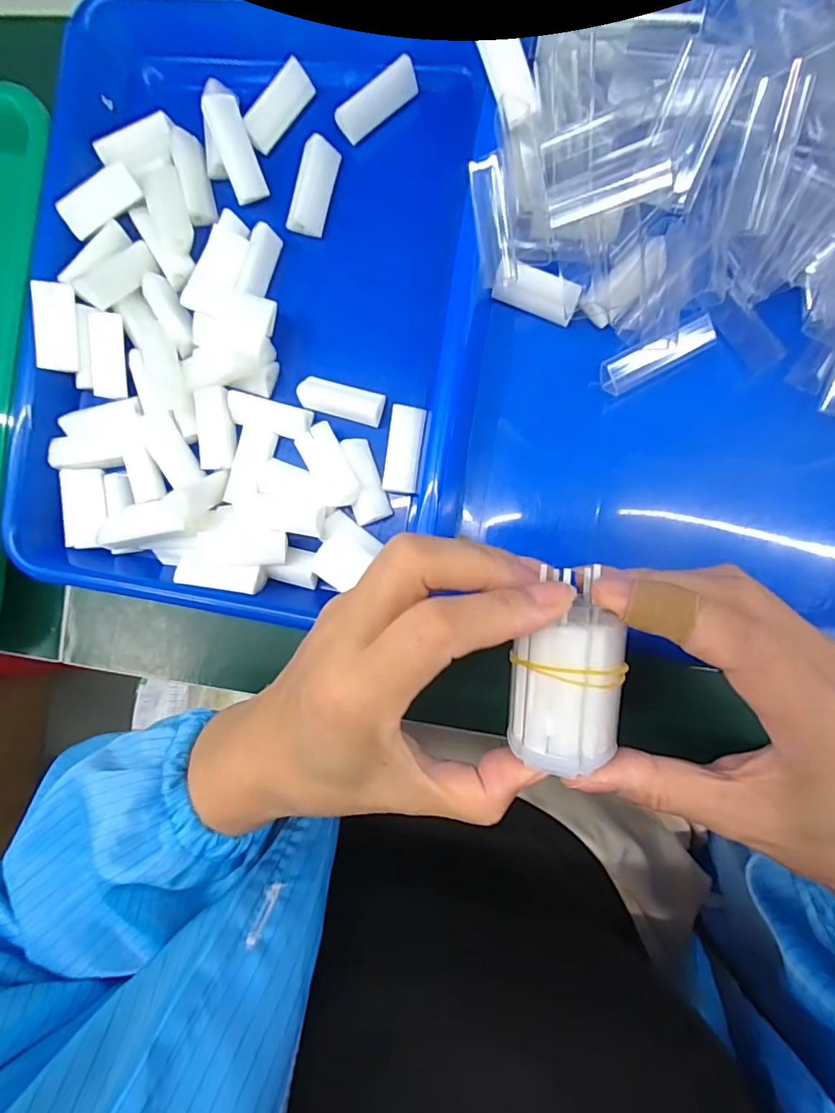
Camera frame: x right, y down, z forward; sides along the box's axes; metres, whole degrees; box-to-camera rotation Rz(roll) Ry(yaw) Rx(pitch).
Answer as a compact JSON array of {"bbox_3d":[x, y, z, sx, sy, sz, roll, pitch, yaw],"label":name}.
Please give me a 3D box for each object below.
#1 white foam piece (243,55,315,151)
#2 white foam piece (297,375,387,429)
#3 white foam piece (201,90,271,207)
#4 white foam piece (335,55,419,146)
[{"bbox_3d":[-0.077,-0.249,0.281,0.013,0.016,0.046,43,95,4],"label":"white foam piece"},{"bbox_3d":[-0.042,-0.086,0.283,0.045,0.016,0.018,16,92,6],"label":"white foam piece"},{"bbox_3d":[-0.099,-0.222,0.276,0.018,0.011,0.047,-15,123,6],"label":"white foam piece"},{"bbox_3d":[-0.022,-0.248,0.277,0.047,0.015,0.013,-32,87,6],"label":"white foam piece"}]

